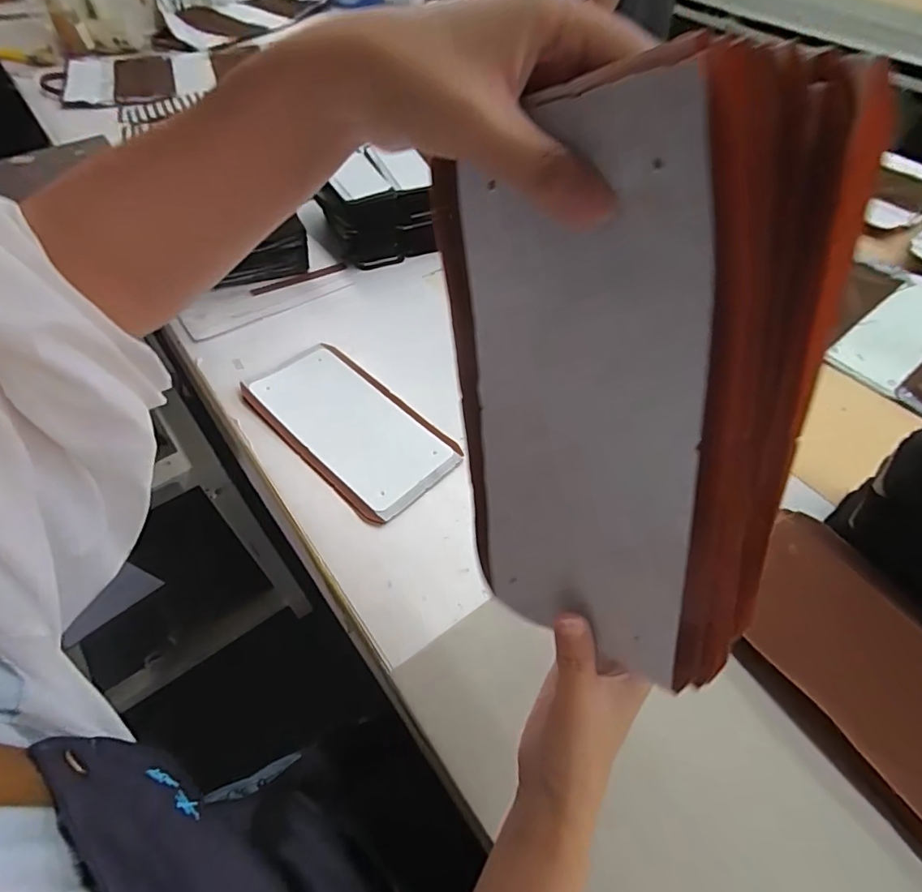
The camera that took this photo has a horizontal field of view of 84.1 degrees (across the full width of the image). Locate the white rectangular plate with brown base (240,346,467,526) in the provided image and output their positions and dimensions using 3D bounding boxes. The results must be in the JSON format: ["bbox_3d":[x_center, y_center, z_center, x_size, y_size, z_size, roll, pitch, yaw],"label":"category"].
[{"bbox_3d":[-0.125,-0.027,0.577,0.132,0.013,0.249,-39,63,-24],"label":"white rectangular plate with brown base"}]

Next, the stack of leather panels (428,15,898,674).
[{"bbox_3d":[0.064,-0.012,0.222,0.142,0.244,0.043,13,28,36],"label":"stack of leather panels"}]

